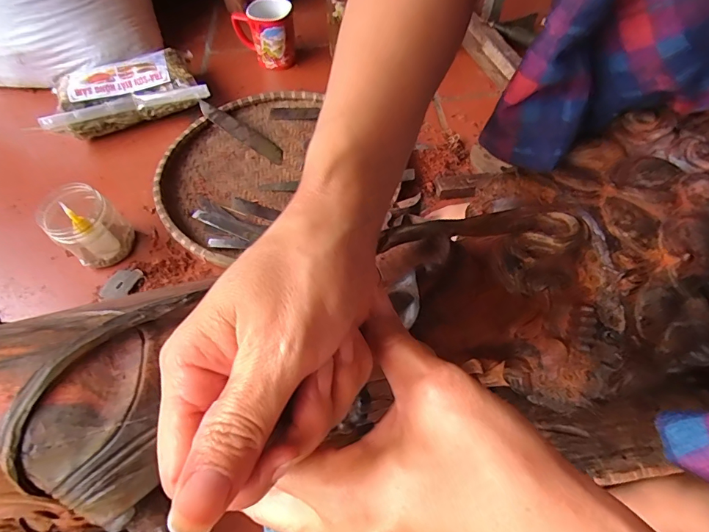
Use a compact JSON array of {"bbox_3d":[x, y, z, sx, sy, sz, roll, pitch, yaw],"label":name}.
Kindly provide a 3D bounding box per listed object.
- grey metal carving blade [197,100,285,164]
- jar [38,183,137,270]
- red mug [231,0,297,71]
[{"bbox_3d":[-0.174,-0.209,0.631,0.168,0.011,0.028,36,63,13],"label":"grey metal carving blade"},{"bbox_3d":[-0.325,-0.049,0.499,0.067,0.097,0.071,-2,57,3],"label":"jar"},{"bbox_3d":[-0.156,-0.407,0.721,0.104,0.094,0.081,-9,57,-2],"label":"red mug"}]

